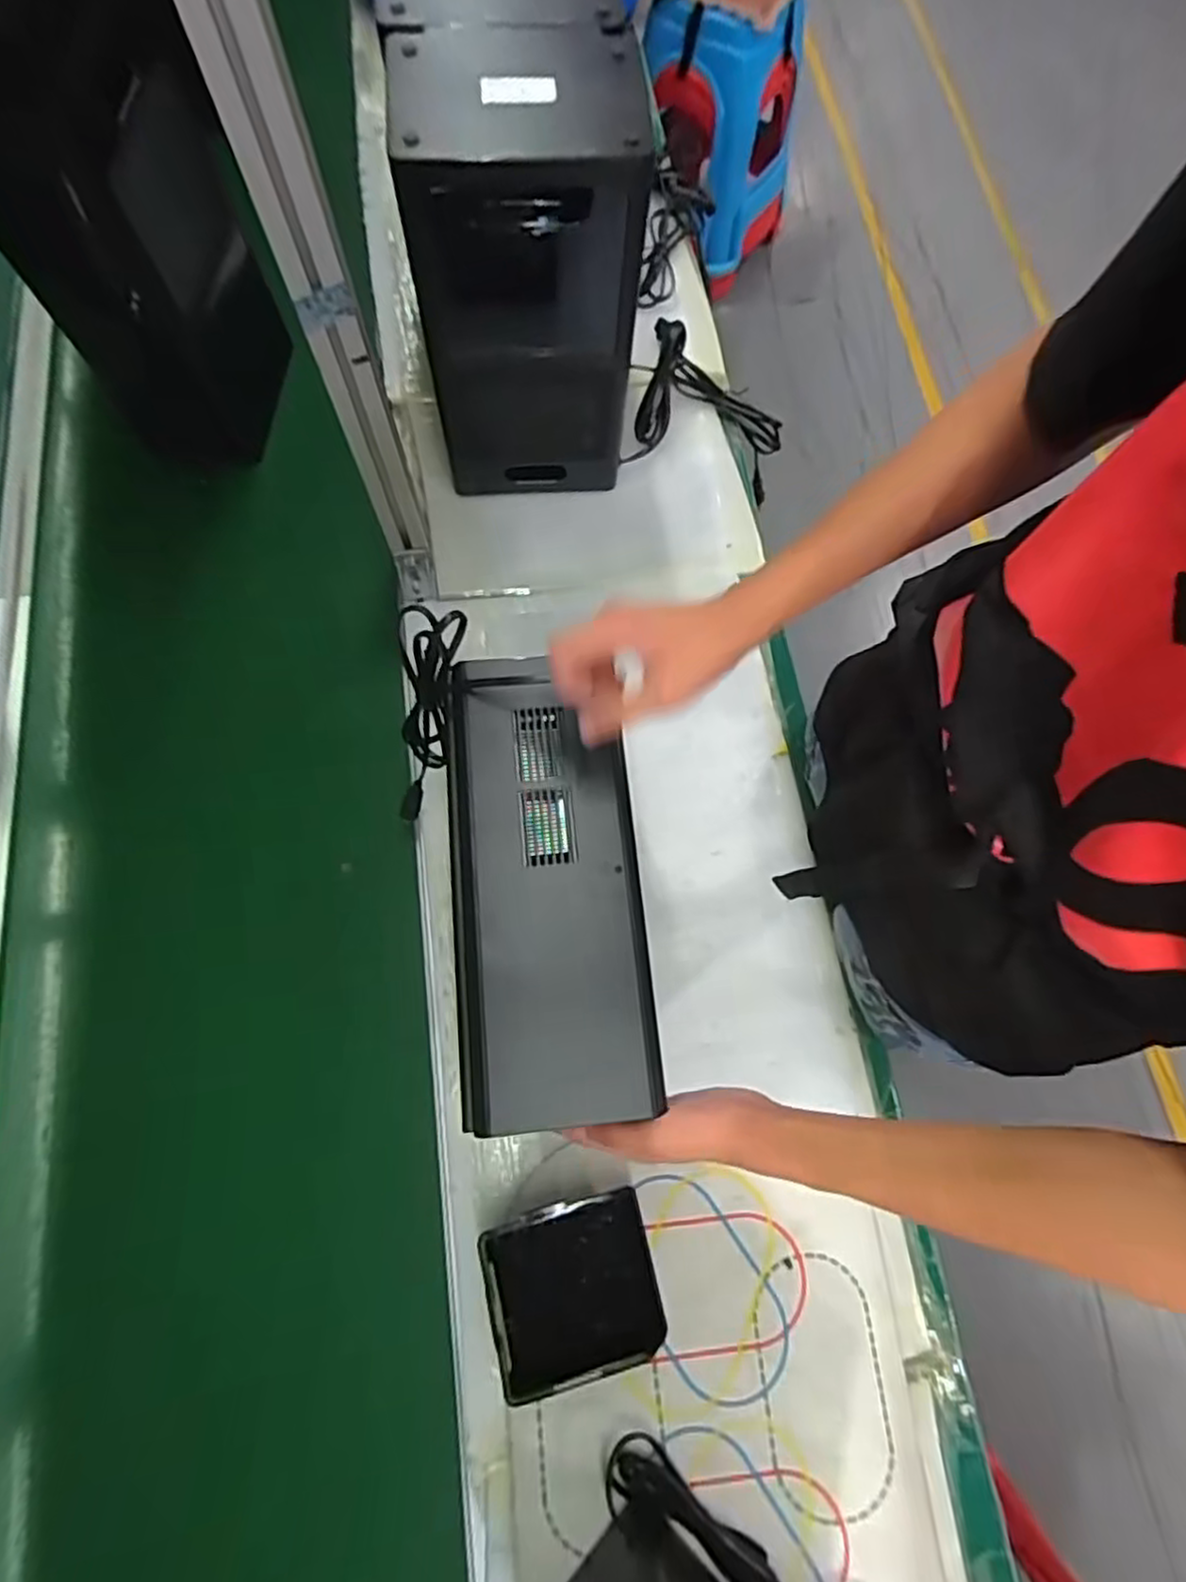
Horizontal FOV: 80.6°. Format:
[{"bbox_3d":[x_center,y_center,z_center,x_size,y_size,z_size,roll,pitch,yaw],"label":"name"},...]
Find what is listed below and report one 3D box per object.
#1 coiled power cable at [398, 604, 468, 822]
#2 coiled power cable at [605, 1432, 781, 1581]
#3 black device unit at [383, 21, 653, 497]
[{"bbox_3d":[-0.147,-0.065,0.603,0.052,0.250,0.049,9,53,-12],"label":"coiled power cable"},{"bbox_3d":[0.110,0.602,0.560,0.227,0.022,0.050,31,76,7],"label":"coiled power cable"},{"bbox_3d":[-0.062,-0.466,0.688,0.191,0.364,0.159,-5,74,-3],"label":"black device unit"}]

